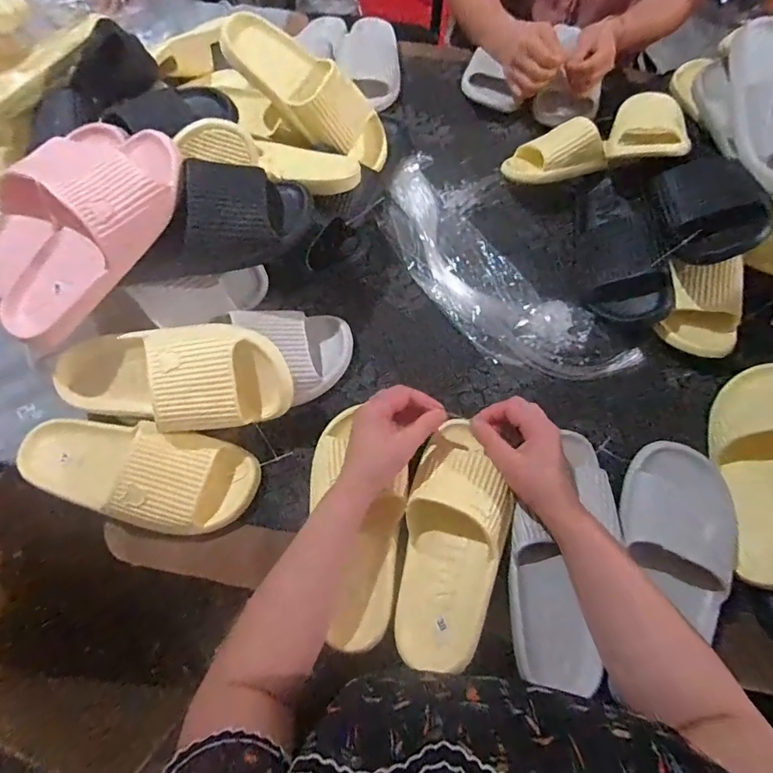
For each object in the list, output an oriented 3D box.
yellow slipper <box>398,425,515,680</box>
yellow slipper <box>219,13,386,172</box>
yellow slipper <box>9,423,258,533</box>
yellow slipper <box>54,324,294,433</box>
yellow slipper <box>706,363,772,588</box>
[{"bbox_3d":[0.069,0.155,0.486,0.096,0.065,0.234,9,79,4],"label":"yellow slipper"},{"bbox_3d":[-0.101,-0.404,0.654,0.256,0.067,0.091,36,68,-11],"label":"yellow slipper"},{"bbox_3d":[-0.273,0.090,0.509,0.257,0.081,0.105,11,65,5],"label":"yellow slipper"},{"bbox_3d":[-0.231,-0.004,0.513,0.256,0.082,0.107,1,65,1],"label":"yellow slipper"},{"bbox_3d":[0.396,0.084,0.502,0.098,0.053,0.237,-6,63,41],"label":"yellow slipper"}]

